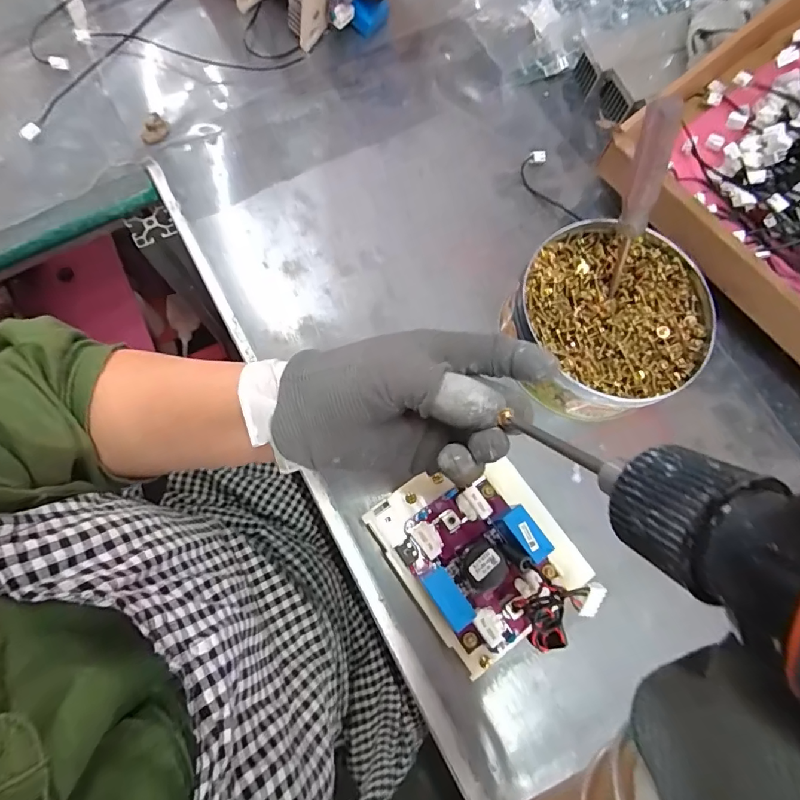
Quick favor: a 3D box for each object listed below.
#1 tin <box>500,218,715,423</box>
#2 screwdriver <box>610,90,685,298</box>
[{"bbox_3d":[0.163,-0.063,0.373,0.152,0.058,0.144,0,75,-2],"label":"tin"},{"bbox_3d":[0.162,-0.132,0.315,0.016,0.130,0.018,-15,48,-6],"label":"screwdriver"}]

